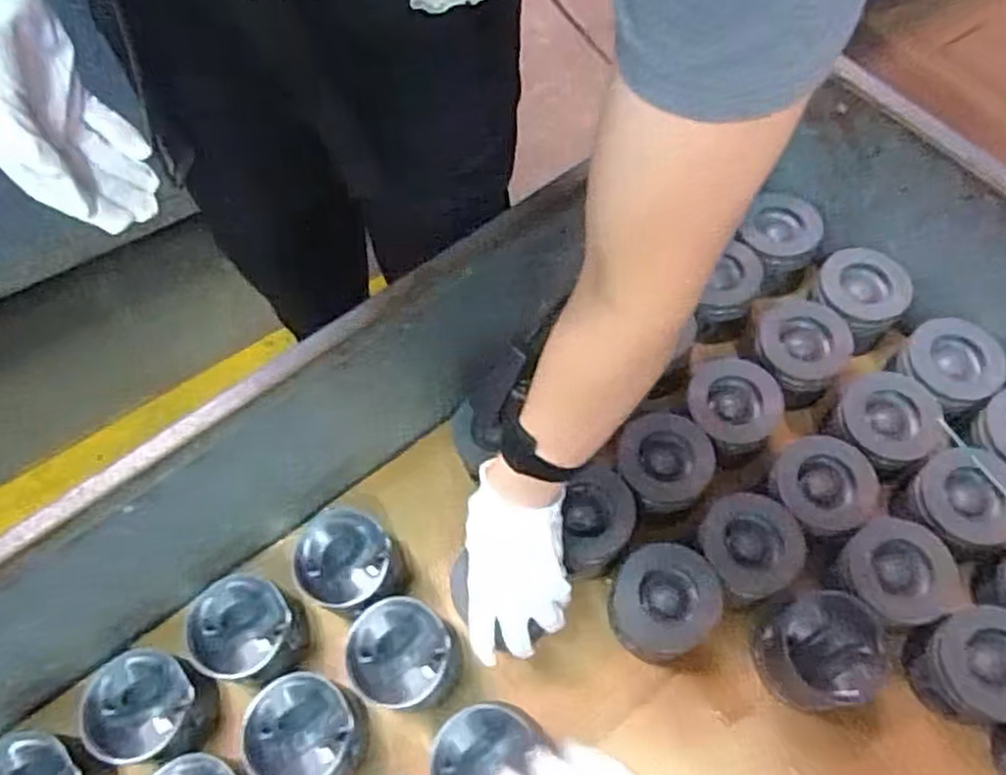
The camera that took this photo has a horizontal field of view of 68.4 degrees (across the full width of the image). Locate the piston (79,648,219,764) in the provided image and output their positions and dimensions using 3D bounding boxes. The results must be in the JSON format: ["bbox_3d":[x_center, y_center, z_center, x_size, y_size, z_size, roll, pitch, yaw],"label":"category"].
[{"bbox_3d":[-0.314,0.288,0.657,0.095,0.058,0.100,-1,64,0],"label":"piston"}]

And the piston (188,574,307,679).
[{"bbox_3d":[-0.237,0.226,0.690,0.089,0.071,0.088,0,64,1],"label":"piston"}]

